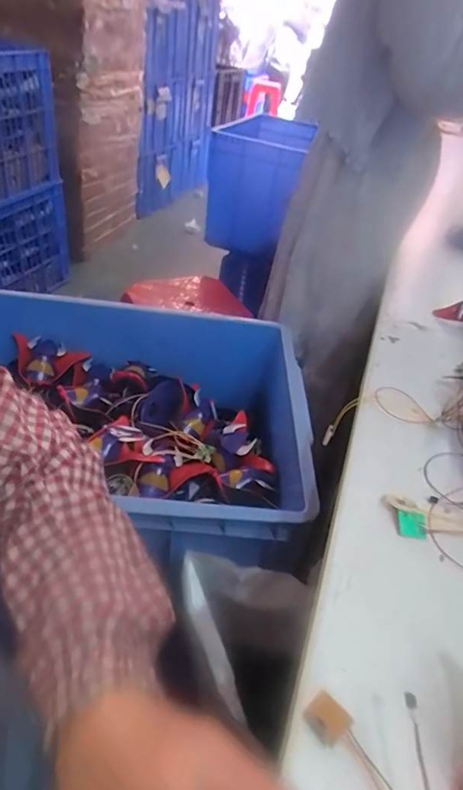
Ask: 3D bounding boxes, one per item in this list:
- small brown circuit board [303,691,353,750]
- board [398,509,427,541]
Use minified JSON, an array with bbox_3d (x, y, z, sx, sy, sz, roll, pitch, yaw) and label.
[{"bbox_3d":[0.060,0.202,0.293,0.022,0.006,0.024,-27,50,-35],"label":"small brown circuit board"},{"bbox_3d":[0.160,0.116,0.418,0.025,0.004,0.023,7,66,7],"label":"board"}]

